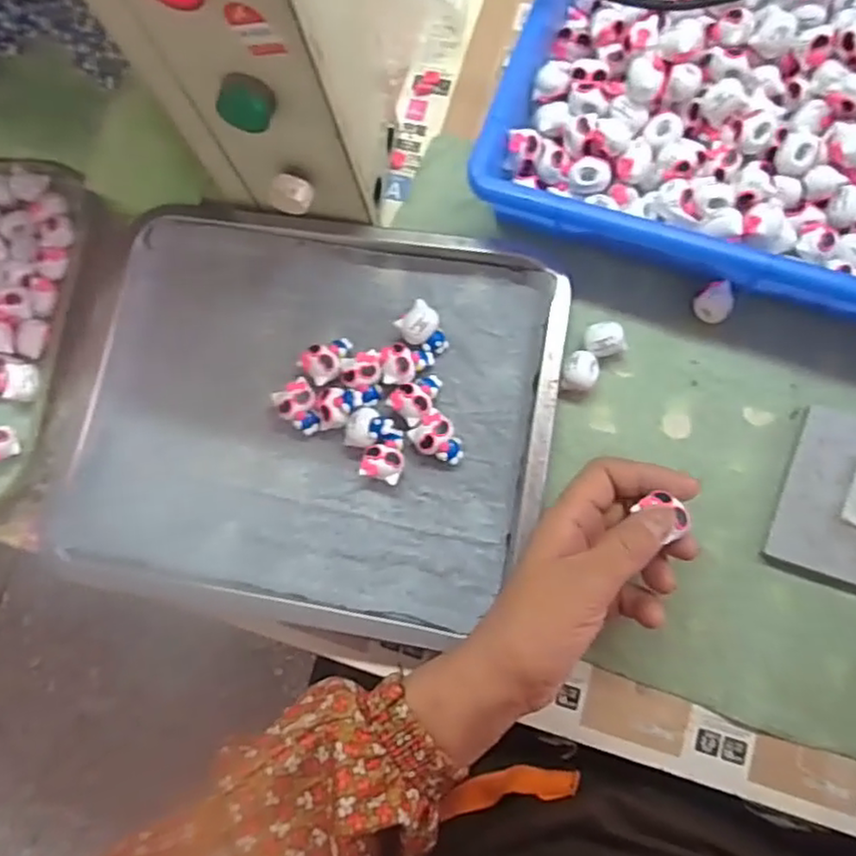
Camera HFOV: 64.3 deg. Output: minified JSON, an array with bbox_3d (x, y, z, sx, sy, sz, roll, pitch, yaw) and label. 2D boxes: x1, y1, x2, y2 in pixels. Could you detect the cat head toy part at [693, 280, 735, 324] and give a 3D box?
[{"bbox_3d":[0.181,-0.078,0.434,0.023,0.029,0.022,-1,78,5],"label":"cat head toy part"}]

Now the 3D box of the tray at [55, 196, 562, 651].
[{"bbox_3d":[-0.078,-0.011,0.442,0.307,0.023,0.257,11,82,6],"label":"tray"}]

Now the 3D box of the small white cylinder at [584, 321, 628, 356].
[{"bbox_3d":[0.113,-0.056,0.436,0.026,0.020,0.022,5,79,6],"label":"small white cylinder"}]

